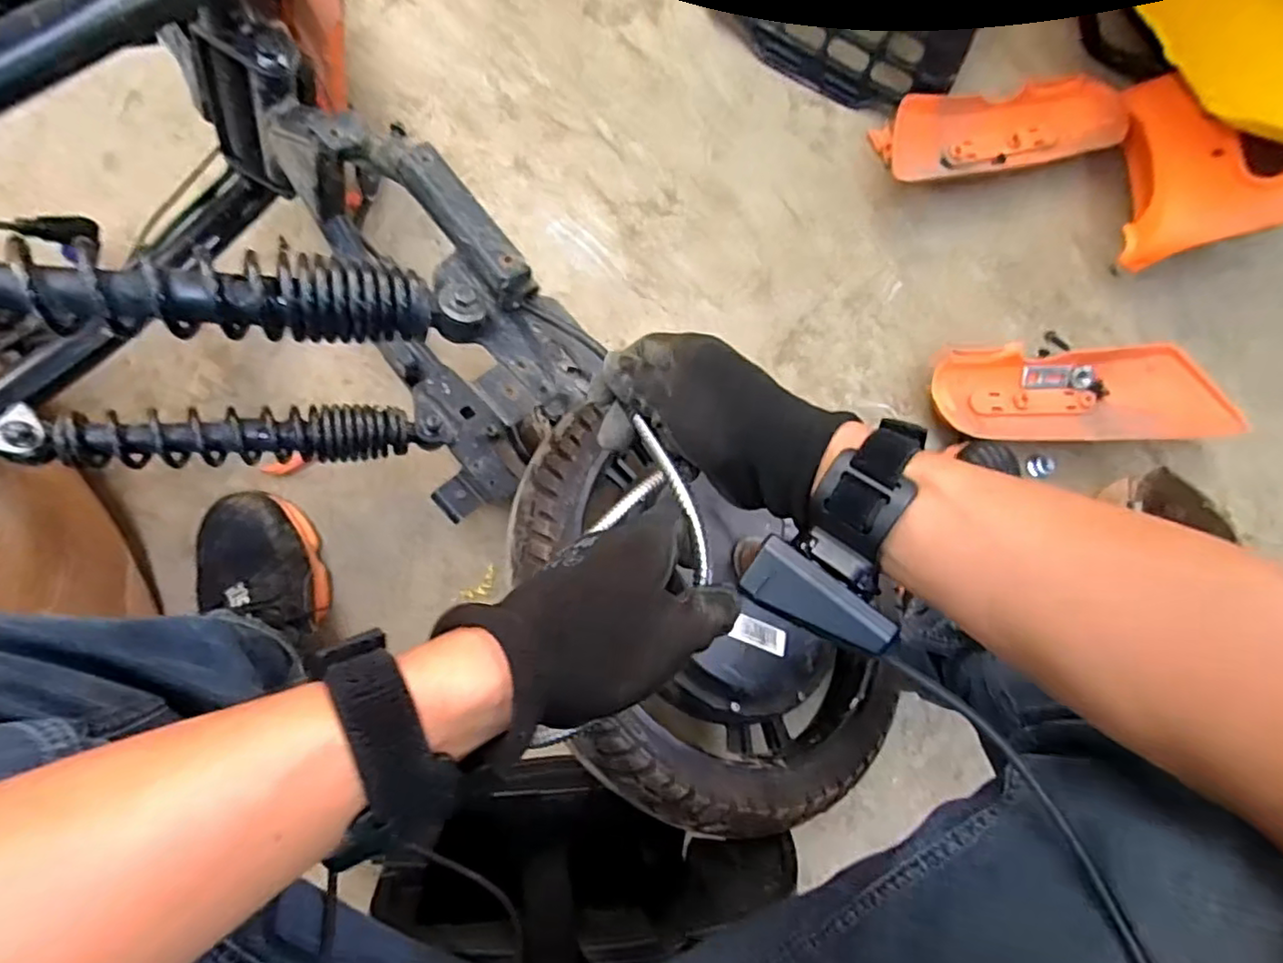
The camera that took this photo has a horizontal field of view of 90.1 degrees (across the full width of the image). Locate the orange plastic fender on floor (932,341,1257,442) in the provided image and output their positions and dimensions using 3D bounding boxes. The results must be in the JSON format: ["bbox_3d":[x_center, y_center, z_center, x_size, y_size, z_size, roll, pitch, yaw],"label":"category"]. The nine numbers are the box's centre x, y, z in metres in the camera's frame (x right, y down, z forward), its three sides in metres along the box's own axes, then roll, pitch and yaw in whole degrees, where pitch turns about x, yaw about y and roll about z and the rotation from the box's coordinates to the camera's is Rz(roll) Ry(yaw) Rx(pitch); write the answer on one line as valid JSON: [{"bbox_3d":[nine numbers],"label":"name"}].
[{"bbox_3d":[0.498,-0.101,0.731,0.351,0.055,0.113,-1,84,-7],"label":"orange plastic fender on floor"}]

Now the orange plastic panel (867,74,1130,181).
[{"bbox_3d":[0.426,-0.424,0.760,0.337,0.051,0.109,-16,86,-8],"label":"orange plastic panel"}]

